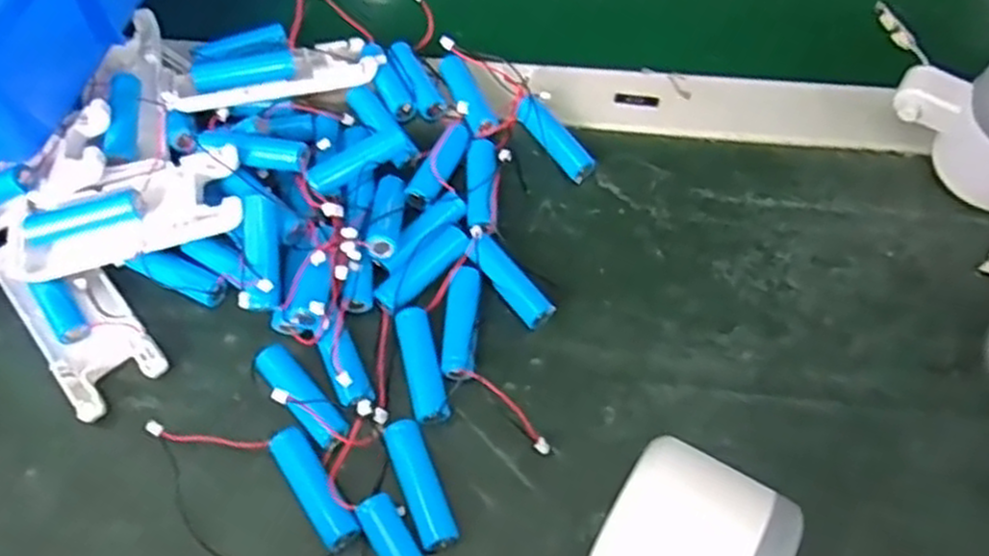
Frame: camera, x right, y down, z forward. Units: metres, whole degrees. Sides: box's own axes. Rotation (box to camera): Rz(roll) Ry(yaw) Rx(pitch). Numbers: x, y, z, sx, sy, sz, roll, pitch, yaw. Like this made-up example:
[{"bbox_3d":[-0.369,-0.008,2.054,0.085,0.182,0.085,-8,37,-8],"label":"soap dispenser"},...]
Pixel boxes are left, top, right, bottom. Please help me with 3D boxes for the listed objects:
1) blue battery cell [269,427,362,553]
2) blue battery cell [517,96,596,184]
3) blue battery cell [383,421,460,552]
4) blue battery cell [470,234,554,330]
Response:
[{"bbox_3d":[-0.071,0.082,0.300,0.014,0.014,0.051,-33,65,-16],"label":"blue battery cell"},{"bbox_3d":[0.030,-0.070,0.378,0.014,0.014,0.049,-39,85,-19],"label":"blue battery cell"},{"bbox_3d":[-0.030,0.082,0.303,0.014,0.014,0.051,-19,61,-10],"label":"blue battery cell"},{"bbox_3d":[0.006,0.003,0.344,0.015,0.015,0.046,-36,65,-18],"label":"blue battery cell"}]

